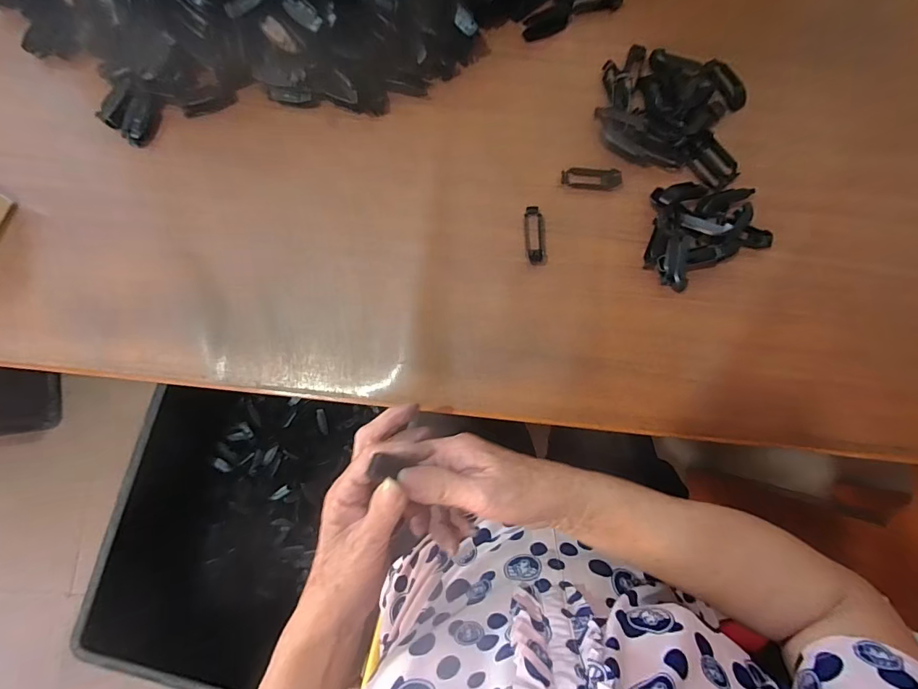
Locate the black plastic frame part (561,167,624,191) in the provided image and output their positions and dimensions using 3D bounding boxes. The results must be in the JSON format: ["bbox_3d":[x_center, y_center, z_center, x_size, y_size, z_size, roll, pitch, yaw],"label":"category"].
[{"bbox_3d":[0.128,-0.161,0.425,0.058,0.009,0.017,5,83,1],"label":"black plastic frame part"}]

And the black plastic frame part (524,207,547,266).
[{"bbox_3d":[0.074,-0.105,0.423,0.019,0.005,0.055,-5,83,0],"label":"black plastic frame part"}]

